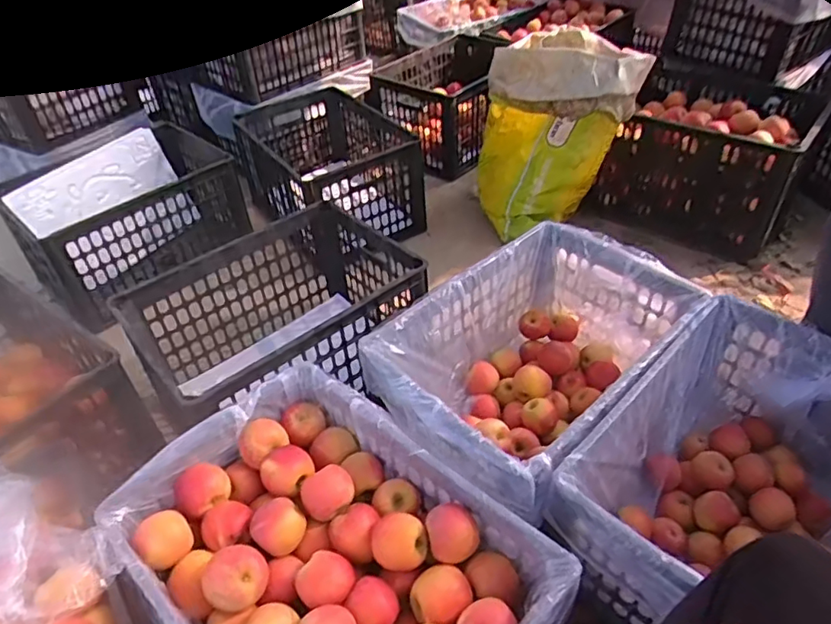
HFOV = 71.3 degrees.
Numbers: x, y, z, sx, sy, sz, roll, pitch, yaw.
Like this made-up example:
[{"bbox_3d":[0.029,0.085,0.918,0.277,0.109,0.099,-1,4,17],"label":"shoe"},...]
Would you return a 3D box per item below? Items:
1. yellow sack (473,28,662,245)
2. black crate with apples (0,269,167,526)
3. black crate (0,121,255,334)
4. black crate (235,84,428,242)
[{"bbox_3d":[0.329,-0.441,1.420,0.282,0.434,0.289,-15,45,-15],"label":"yellow sack"},{"bbox_3d":[-0.732,0.169,0.980,0.482,0.223,0.346,26,48,28],"label":"black crate with apples"},{"bbox_3d":[-0.667,-0.221,1.393,0.310,0.264,0.473,33,53,30],"label":"black crate"},{"bbox_3d":[-0.229,-0.388,1.528,0.343,0.229,0.474,-23,48,-22],"label":"black crate"}]

